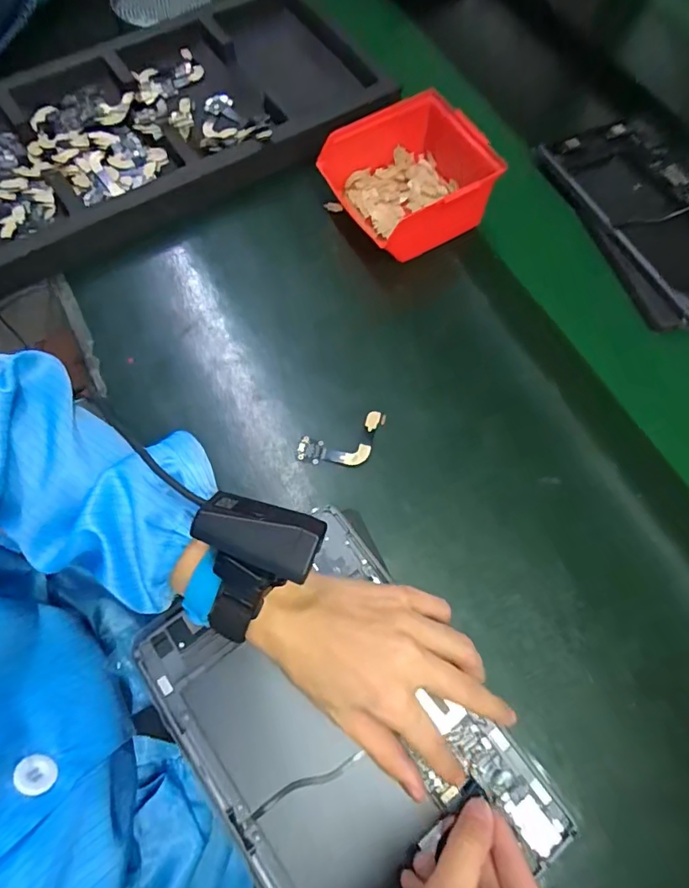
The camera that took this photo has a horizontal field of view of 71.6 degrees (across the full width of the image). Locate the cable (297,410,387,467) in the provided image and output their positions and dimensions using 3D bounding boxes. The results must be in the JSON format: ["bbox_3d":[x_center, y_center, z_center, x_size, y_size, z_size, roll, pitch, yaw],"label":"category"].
[{"bbox_3d":[0.002,0.001,0.391,0.078,0.005,0.037,-21,71,-9],"label":"cable"}]

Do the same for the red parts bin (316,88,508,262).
[{"bbox_3d":[0.068,-0.249,0.454,0.149,0.070,0.122,-27,72,-12],"label":"red parts bin"}]

